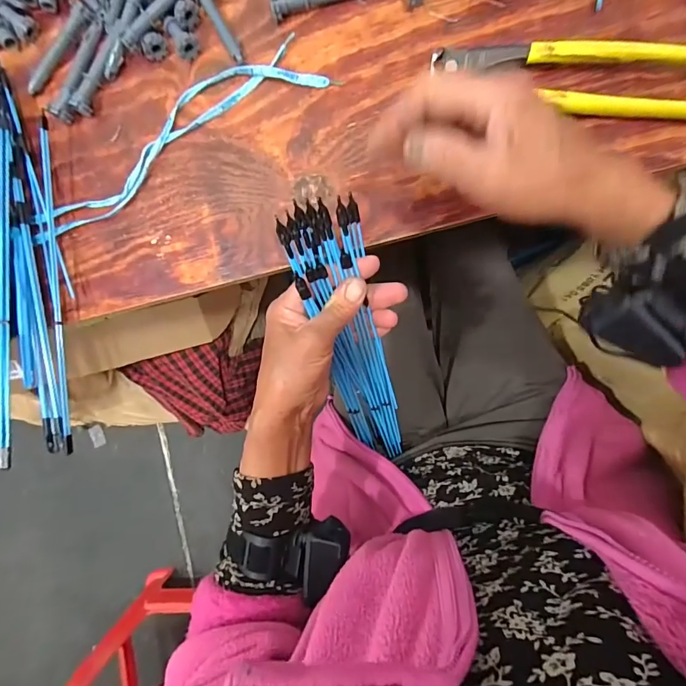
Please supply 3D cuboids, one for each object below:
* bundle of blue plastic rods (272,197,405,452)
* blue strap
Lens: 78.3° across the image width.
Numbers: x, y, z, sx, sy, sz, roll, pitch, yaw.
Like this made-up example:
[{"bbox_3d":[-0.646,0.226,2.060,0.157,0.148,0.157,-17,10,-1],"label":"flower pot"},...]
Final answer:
[{"bbox_3d":[0.007,0.014,0.401,0.065,0.297,0.058,-5,46,9],"label":"bundle of blue plastic rods"},{"bbox_3d":[-0.150,-0.185,0.374,0.275,0.008,0.061,-26,86,8],"label":"blue strap"}]

